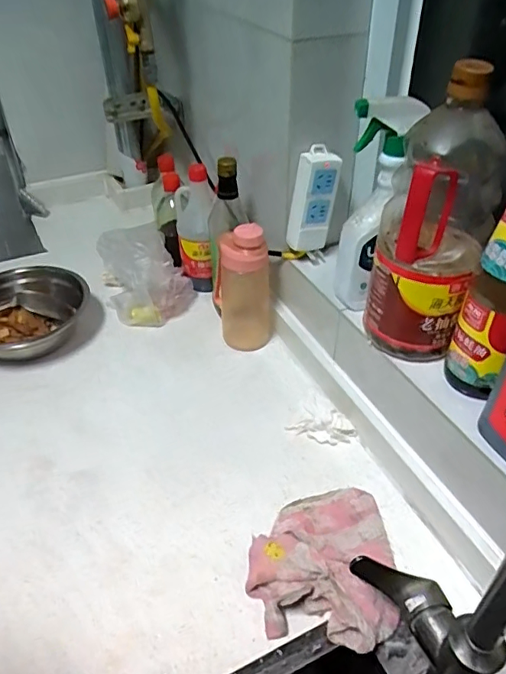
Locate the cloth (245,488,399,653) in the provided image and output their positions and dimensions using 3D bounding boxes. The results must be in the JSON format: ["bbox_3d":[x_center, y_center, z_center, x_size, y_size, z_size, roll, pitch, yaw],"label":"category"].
[{"bbox_3d":[0.074,0.224,0.548,0.146,0.044,0.166,5,42,6],"label":"cloth"}]

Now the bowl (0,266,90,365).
[{"bbox_3d":[-0.378,-0.041,0.865,0.213,0.062,0.229,0,41,0],"label":"bowl"}]

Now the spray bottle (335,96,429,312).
[{"bbox_3d":[0.139,-0.151,0.622,0.066,0.232,0.072,15,42,23],"label":"spray bottle"}]

